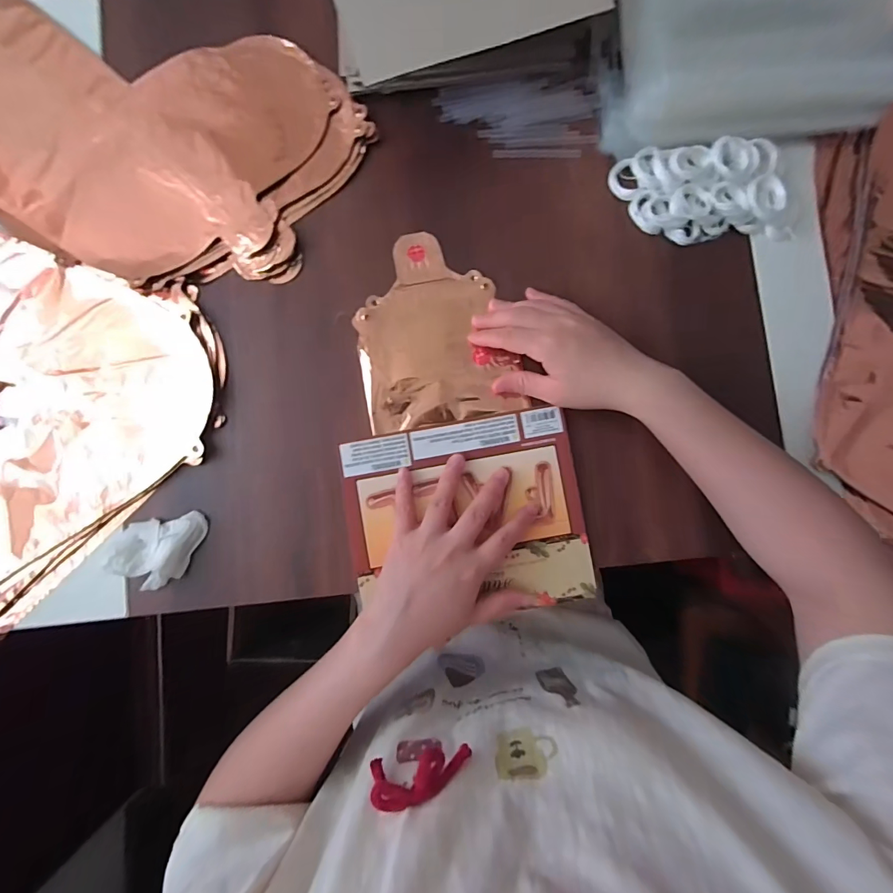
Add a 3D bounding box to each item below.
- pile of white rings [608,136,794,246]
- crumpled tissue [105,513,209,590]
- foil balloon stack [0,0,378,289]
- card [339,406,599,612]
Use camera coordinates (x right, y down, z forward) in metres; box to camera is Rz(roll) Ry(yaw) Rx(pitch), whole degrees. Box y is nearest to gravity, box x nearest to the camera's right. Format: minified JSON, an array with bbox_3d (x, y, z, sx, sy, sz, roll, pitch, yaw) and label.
[{"bbox_3d":[0.217,-0.215,0.355,0.137,0.024,0.075,-2,86,1],"label":"pile of white rings"},{"bbox_3d":[-0.235,0.086,0.340,0.071,0.022,0.053,-10,86,0],"label":"crumpled tissue"},{"bbox_3d":[-0.334,-0.293,0.375,0.499,0.013,0.235,19,86,2],"label":"foil balloon stack"},{"bbox_3d":[0.016,0.058,0.349,0.191,0.008,0.154,-10,87,0],"label":"card"}]

